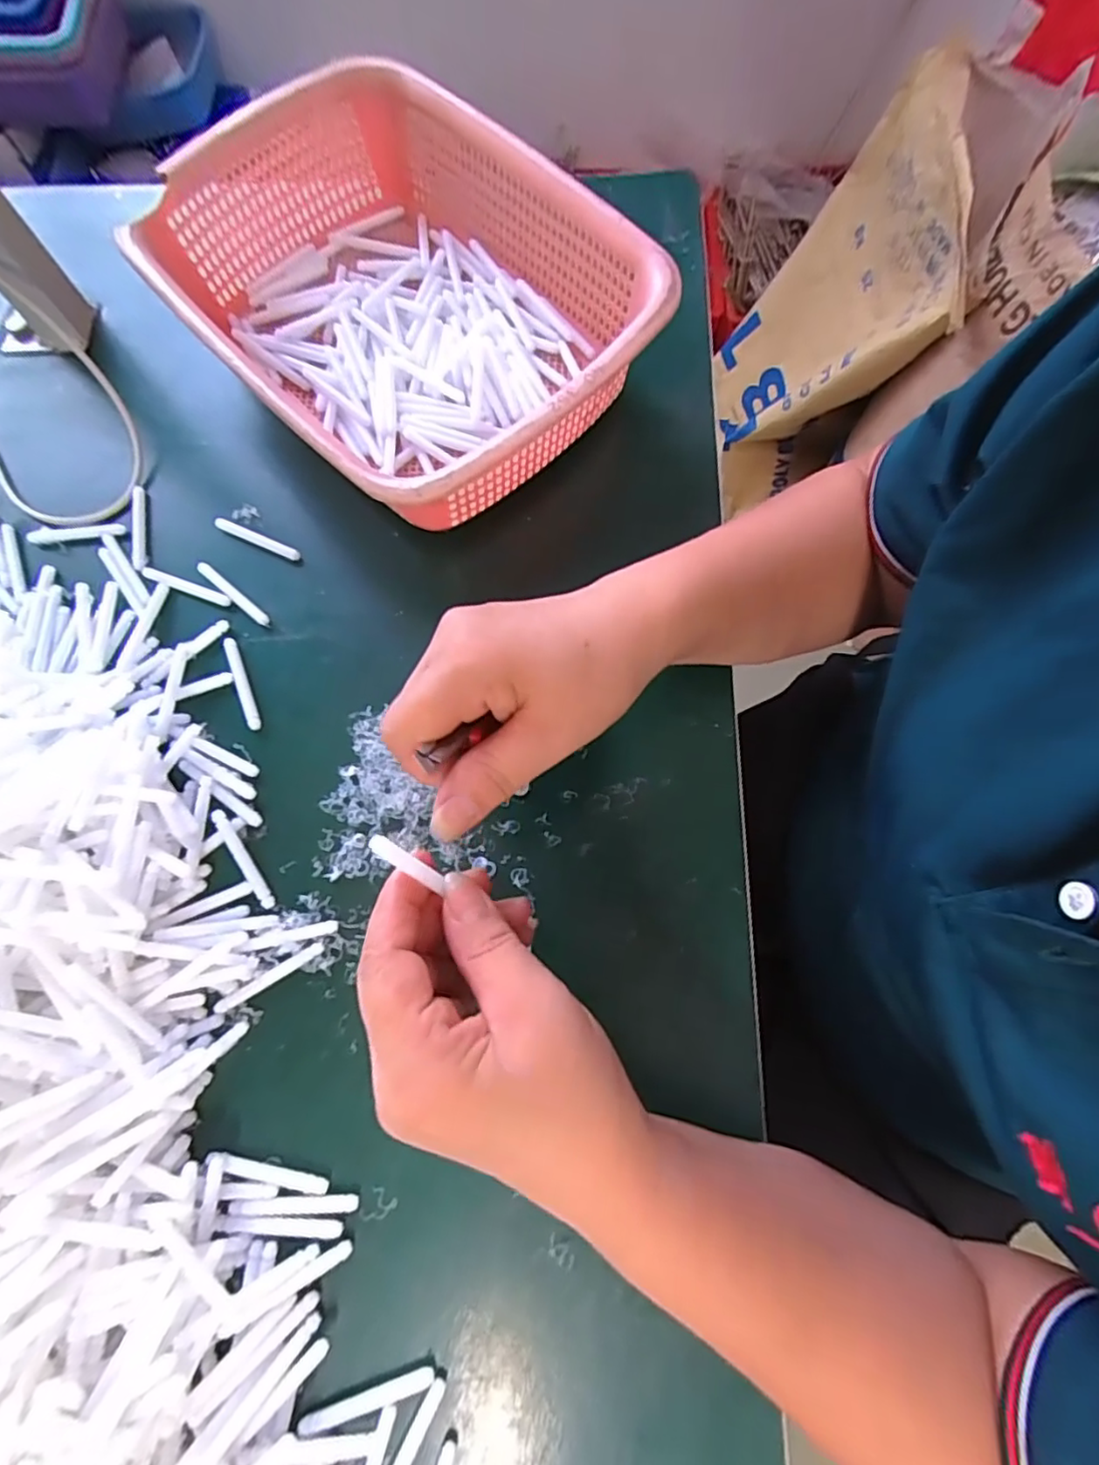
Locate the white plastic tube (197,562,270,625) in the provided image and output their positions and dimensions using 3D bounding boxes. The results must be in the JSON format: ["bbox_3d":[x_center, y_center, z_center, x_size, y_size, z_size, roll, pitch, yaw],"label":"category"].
[{"bbox_3d":[-0.192,-0.085,0.369,0.059,0.005,0.007,38,78,11],"label":"white plastic tube"}]

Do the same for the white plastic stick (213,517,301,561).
[{"bbox_3d":[-0.182,-0.121,0.378,0.058,0.007,0.008,23,75,8],"label":"white plastic stick"}]

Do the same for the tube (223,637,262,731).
[{"bbox_3d":[-0.178,-0.029,0.350,0.007,0.005,0.058,-22,74,-5],"label":"tube"}]

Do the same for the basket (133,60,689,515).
[{"bbox_3d":[-0.089,-0.255,0.374,0.210,0.089,0.285,-43,77,-11],"label":"basket"}]

